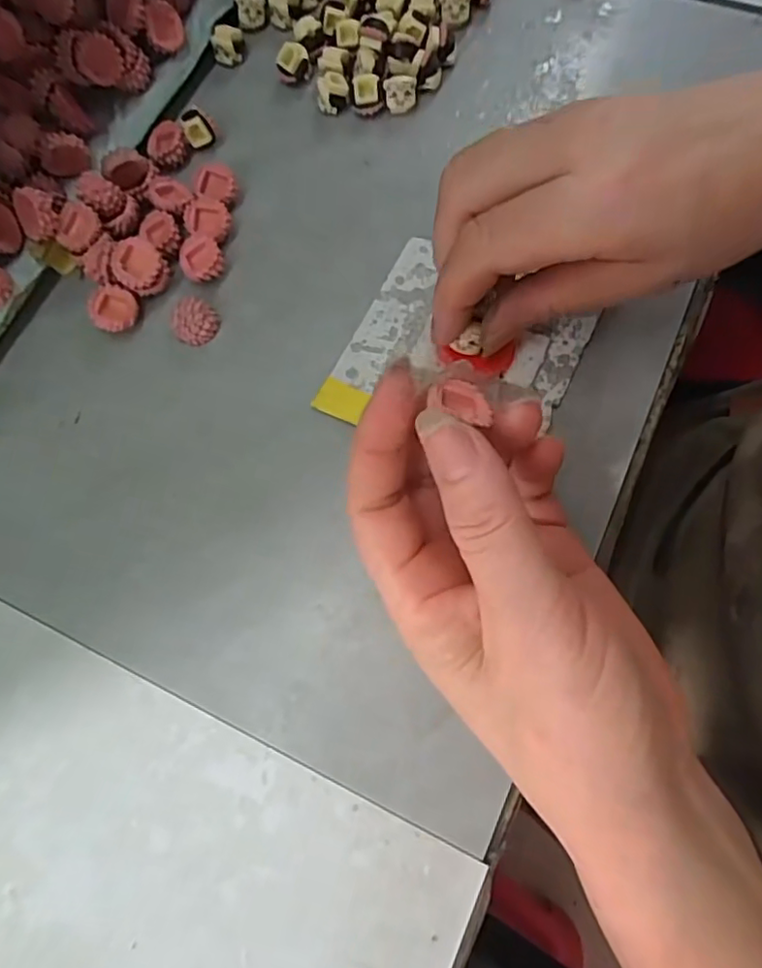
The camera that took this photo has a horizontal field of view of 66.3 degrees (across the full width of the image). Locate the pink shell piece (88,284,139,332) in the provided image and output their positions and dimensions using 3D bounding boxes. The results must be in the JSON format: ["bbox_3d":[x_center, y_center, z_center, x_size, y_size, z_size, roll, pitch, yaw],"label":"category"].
[{"bbox_3d":[-0.116,-0.076,0.254,0.020,0.010,0.020,-1,72,3],"label":"pink shell piece"}]

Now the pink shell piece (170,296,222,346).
[{"bbox_3d":[-0.080,-0.071,0.251,0.017,0.010,0.020,35,77,13],"label":"pink shell piece"}]

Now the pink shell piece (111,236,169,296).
[{"bbox_3d":[-0.104,-0.094,0.253,0.022,0.011,0.022,37,92,-8],"label":"pink shell piece"}]

